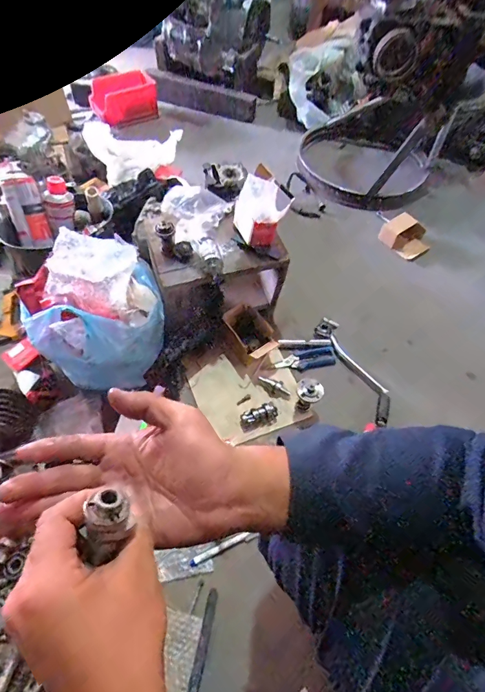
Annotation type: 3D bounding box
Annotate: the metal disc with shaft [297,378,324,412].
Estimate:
[{"bbox_3d":[0.137,0.109,0.804,0.053,0.090,0.050,2,57,-3],"label":"metal disc with shaft"}]

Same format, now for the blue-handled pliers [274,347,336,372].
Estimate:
[{"bbox_3d":[0.149,0.033,0.903,0.145,0.010,0.054,-7,73,-1],"label":"blue-handled pliers"}]

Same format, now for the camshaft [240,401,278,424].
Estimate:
[{"bbox_3d":[0.038,0.147,0.812,0.080,0.027,0.033,-17,60,-14],"label":"camshaft"}]

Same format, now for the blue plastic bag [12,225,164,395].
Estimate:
[{"bbox_3d":[-0.251,-0.040,0.657,0.210,0.232,0.178,-22,61,-17],"label":"blue plastic bag"}]

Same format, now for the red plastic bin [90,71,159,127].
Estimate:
[{"bbox_3d":[-0.457,-0.939,1.445,0.233,0.130,0.154,-25,62,-19],"label":"red plastic bin"}]

